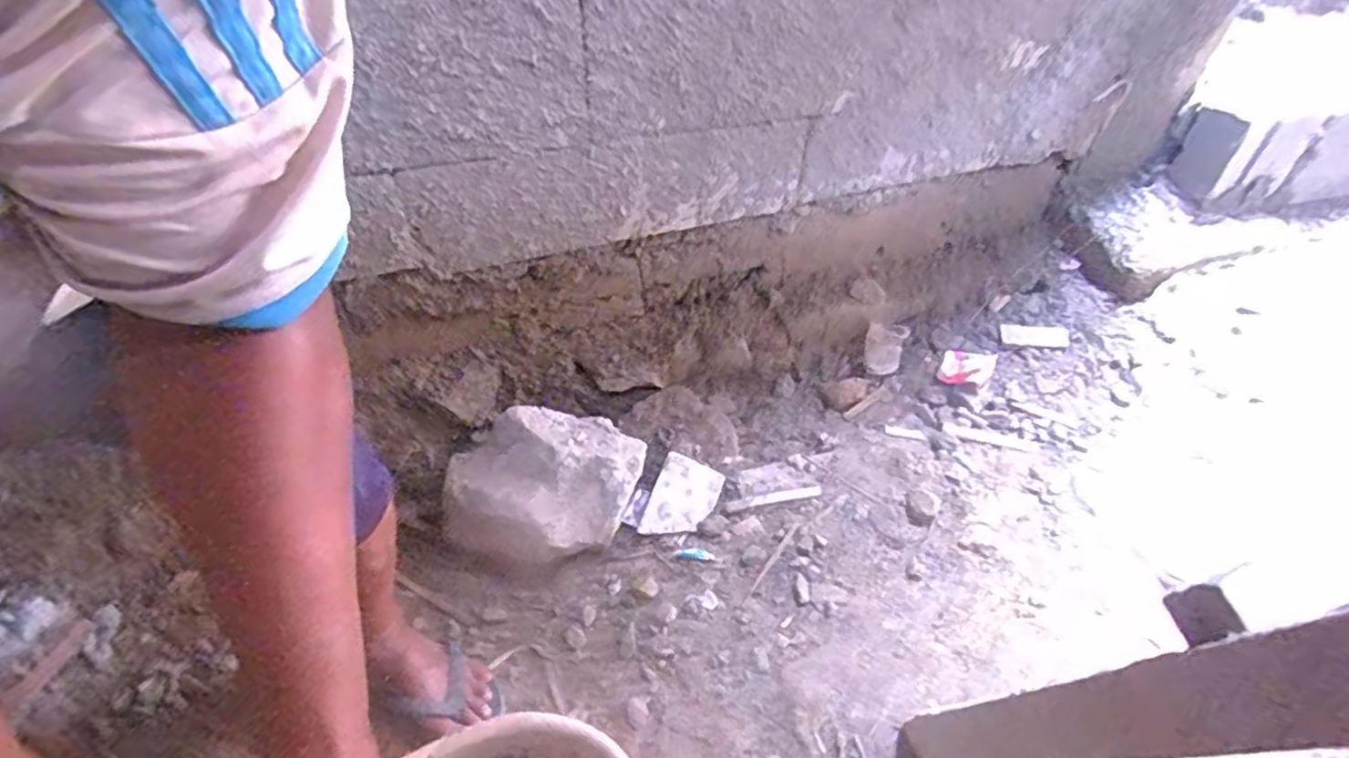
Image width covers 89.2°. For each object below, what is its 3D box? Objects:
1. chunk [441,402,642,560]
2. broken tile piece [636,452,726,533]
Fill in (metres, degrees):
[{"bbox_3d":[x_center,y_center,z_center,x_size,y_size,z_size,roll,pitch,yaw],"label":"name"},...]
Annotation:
[{"bbox_3d":[-0.200,0.163,1.063,0.290,0.152,0.189,11,46,9],"label":"chunk"},{"bbox_3d":[0.014,0.190,1.071,0.101,0.022,0.131,25,64,-5],"label":"broken tile piece"}]

